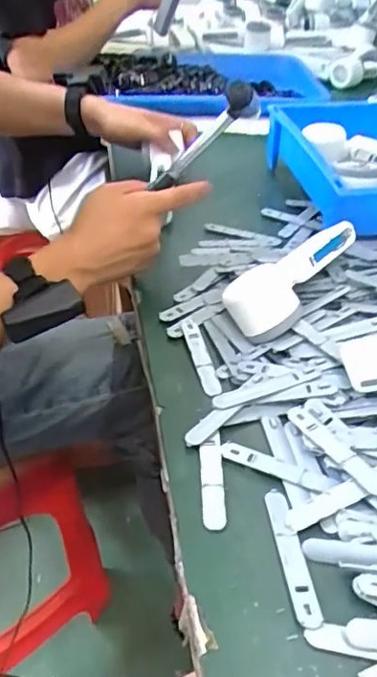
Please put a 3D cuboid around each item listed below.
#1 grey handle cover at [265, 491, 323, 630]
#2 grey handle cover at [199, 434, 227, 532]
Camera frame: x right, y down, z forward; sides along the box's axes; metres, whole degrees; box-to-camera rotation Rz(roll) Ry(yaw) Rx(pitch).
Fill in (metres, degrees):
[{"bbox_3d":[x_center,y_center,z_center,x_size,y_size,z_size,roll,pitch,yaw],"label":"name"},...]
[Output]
[{"bbox_3d":[0.065,0.135,0.365,0.016,0.004,0.094,-2,39,-7],"label":"grey handle cover"},{"bbox_3d":[0.017,0.099,0.404,0.016,0.004,0.077,2,39,-3],"label":"grey handle cover"}]

